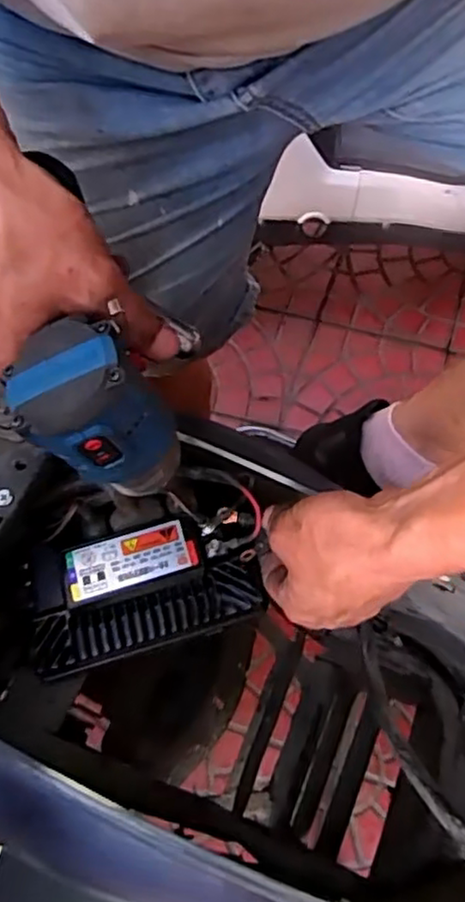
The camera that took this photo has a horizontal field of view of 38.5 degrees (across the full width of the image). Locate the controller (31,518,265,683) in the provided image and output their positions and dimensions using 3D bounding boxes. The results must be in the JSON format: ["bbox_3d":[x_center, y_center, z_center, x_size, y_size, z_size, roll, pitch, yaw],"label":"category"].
[{"bbox_3d":[-0.062,0.092,0.449,0.148,0.030,0.077,-15,66,-7],"label":"controller"}]

